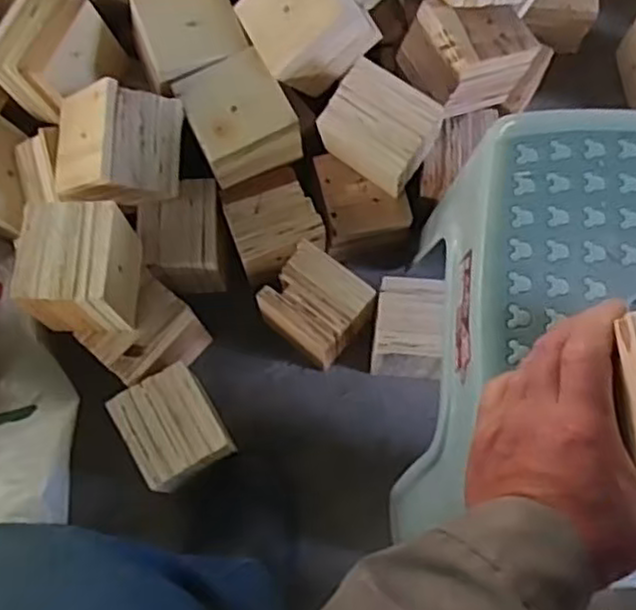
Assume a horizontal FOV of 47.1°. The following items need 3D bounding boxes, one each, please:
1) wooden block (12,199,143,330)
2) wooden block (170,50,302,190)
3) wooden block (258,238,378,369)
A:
[{"bbox_3d":[-0.218,-0.030,0.676,0.087,0.099,0.100,2,73,1],"label":"wooden block"},{"bbox_3d":[-0.077,-0.184,0.728,0.095,0.060,0.112,-25,74,-7],"label":"wooden block"},{"bbox_3d":[-0.002,0.005,0.753,0.090,0.096,0.086,38,77,11],"label":"wooden block"}]

